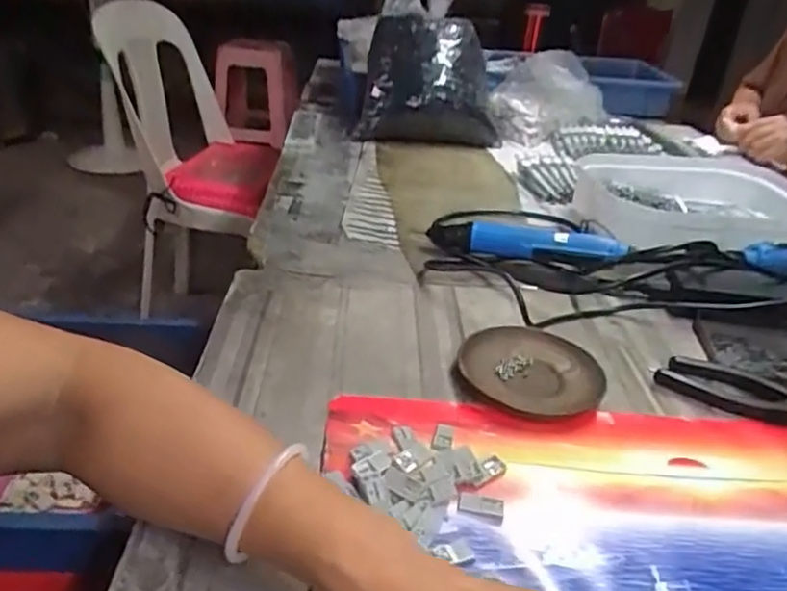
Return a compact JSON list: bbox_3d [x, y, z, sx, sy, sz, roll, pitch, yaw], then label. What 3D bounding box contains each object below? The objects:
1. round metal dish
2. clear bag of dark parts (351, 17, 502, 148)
[{"bbox_3d":[0.113,0.062,0.523,0.112,0.012,0.110,5,29,-2],"label":"round metal dish"},{"bbox_3d":[0.067,-0.373,1.118,0.245,0.183,0.183,7,29,1],"label":"clear bag of dark parts"}]

